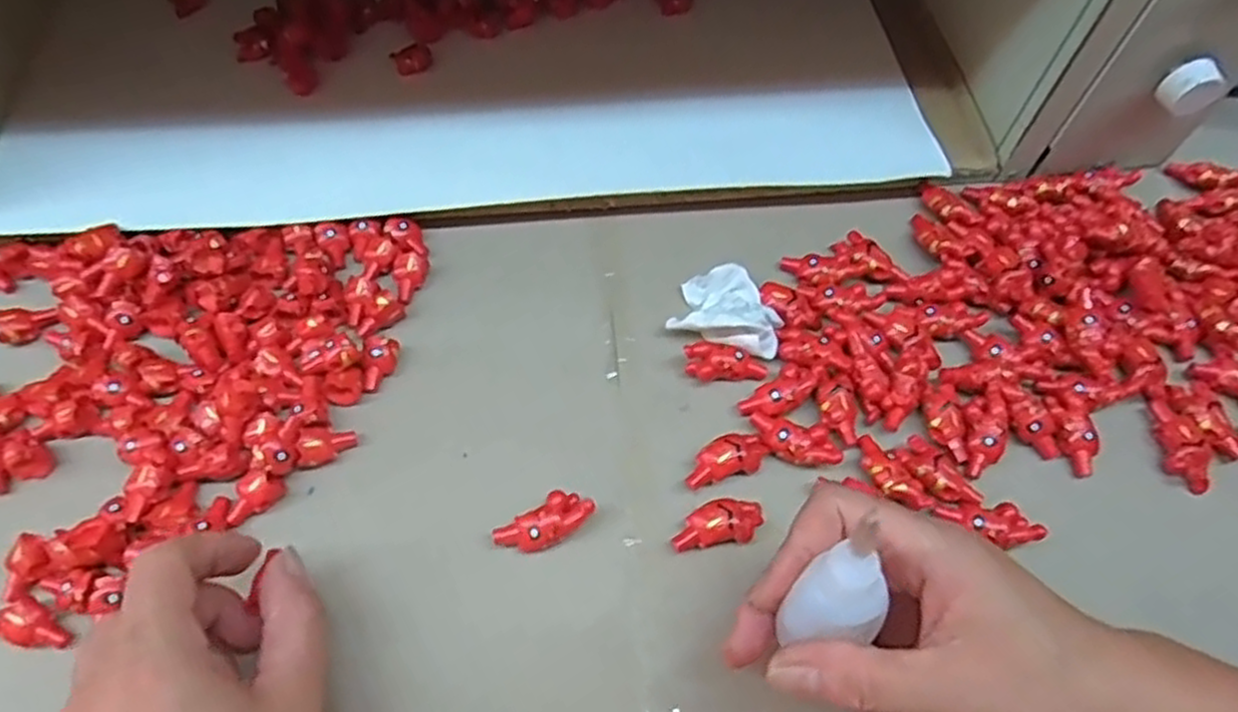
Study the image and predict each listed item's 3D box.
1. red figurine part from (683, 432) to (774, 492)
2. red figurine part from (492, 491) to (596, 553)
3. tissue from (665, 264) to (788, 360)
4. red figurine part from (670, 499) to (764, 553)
[{"bbox_3d":[0.049,0.046,0.335,0.040,0.012,0.017,-17,64,-10],"label":"red figurine part"},{"bbox_3d":[-0.031,0.073,0.319,0.041,0.015,0.018,-32,67,-17],"label":"red figurine part"},{"bbox_3d":[0.055,-0.025,0.369,0.052,0.019,0.044,14,63,7],"label":"tissue"},{"bbox_3d":[0.043,0.072,0.319,0.040,0.012,0.017,-7,62,-4],"label":"red figurine part"}]

